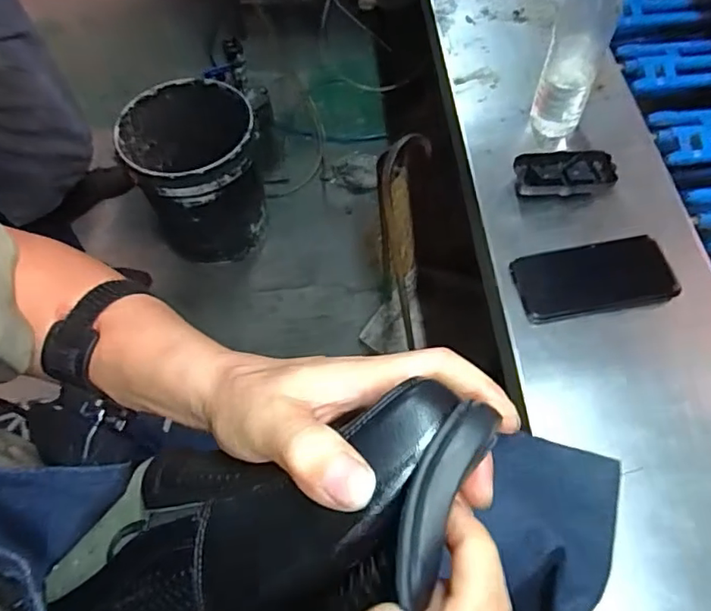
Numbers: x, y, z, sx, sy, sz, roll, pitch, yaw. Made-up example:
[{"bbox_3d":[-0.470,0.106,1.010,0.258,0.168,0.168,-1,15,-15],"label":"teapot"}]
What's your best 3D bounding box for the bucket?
[{"bbox_3d":[-0.391,-0.340,1.385,0.307,0.294,0.311,-9,59,-1],"label":"bucket"}]

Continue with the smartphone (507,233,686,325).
[{"bbox_3d":[0.251,-0.028,0.595,0.165,0.010,0.078,-11,59,-3],"label":"smartphone"}]

